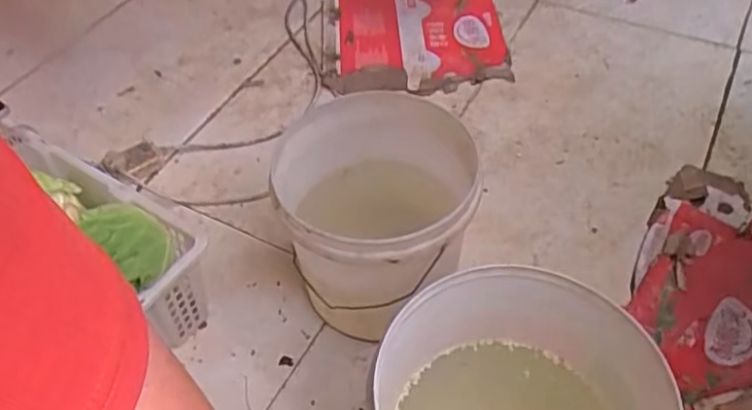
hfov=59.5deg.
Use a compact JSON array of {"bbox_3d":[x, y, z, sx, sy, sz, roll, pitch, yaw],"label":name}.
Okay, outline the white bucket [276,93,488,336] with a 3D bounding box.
[{"bbox_3d":[0.002,0.012,0.819,0.222,0.209,0.242,-2,50,2],"label":"white bucket"}]

